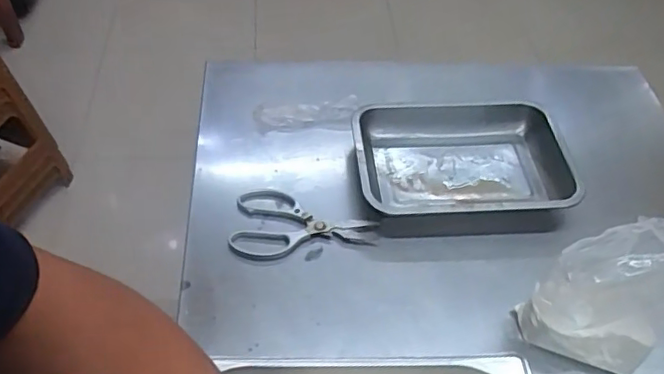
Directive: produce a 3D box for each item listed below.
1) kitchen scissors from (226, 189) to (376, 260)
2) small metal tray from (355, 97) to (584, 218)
[{"bbox_3d":[-0.036,0.055,0.780,0.192,0.017,0.106,6,50,0],"label":"kitchen scissors"},{"bbox_3d":[0.198,-0.037,0.852,0.325,0.058,0.205,0,51,-5],"label":"small metal tray"}]

